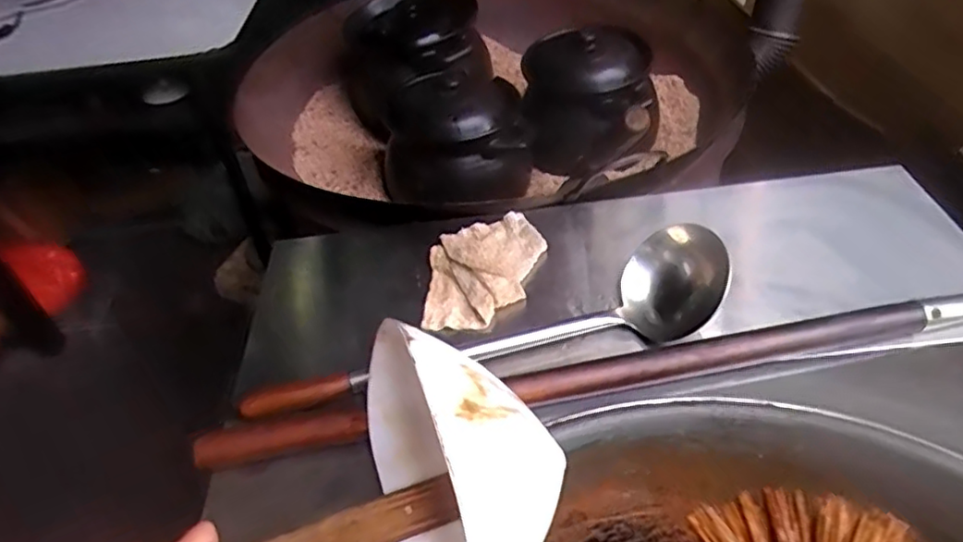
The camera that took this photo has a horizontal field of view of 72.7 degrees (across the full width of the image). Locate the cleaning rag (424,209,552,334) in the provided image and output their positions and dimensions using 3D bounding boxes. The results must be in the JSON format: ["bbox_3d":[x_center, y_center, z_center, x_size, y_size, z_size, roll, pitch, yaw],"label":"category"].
[{"bbox_3d":[-0.002,-0.009,0.777,0.121,0.020,0.192,11,45,18],"label":"cleaning rag"}]

